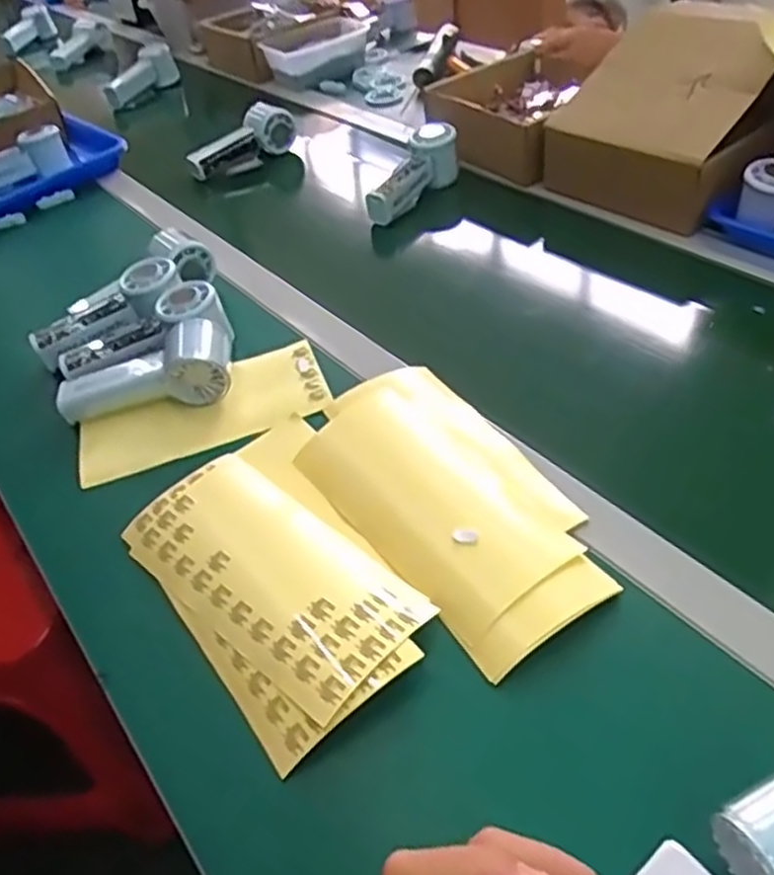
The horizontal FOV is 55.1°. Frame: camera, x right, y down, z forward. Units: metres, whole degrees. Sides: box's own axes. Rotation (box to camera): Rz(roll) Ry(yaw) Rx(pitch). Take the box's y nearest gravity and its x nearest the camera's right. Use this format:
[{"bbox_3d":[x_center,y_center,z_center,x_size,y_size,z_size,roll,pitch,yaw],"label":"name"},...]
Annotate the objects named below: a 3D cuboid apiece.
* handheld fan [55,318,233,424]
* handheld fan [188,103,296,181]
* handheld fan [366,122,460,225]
[{"bbox_3d":[-0.217,-0.059,0.665,0.153,0.054,0.070,-12,44,-6],"label":"handheld fan"},{"bbox_3d":[-0.205,-0.413,1.034,0.167,0.065,0.053,-30,47,-20],"label":"handheld fan"},{"bbox_3d":[0.032,-0.306,0.870,0.041,0.067,0.148,18,50,27],"label":"handheld fan"}]

